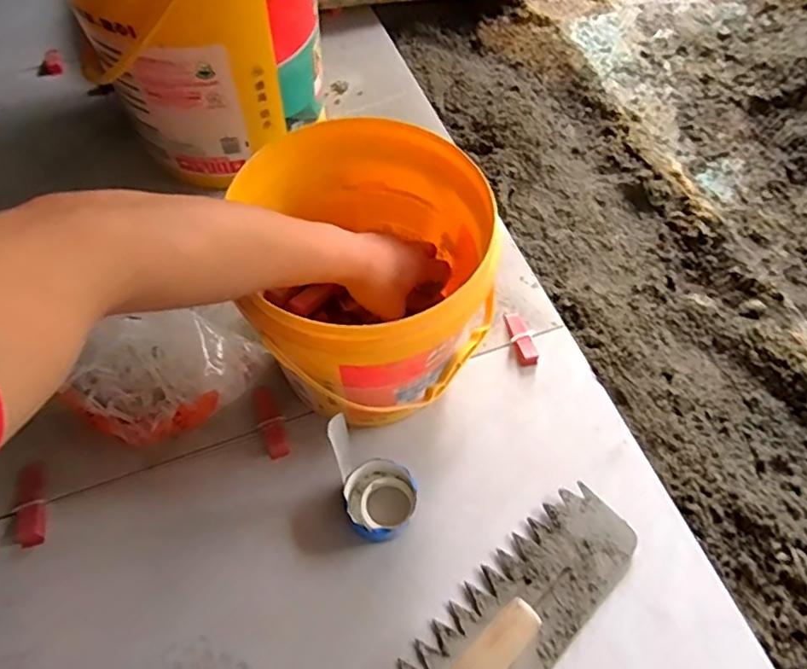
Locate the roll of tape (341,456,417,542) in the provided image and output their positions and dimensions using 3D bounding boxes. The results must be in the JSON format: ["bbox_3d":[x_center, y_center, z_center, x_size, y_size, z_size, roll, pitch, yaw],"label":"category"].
[{"bbox_3d":[-0.023,0.174,0.603,0.072,0.042,0.075,0,61,0],"label":"roll of tape"}]

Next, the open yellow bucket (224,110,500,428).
[{"bbox_3d":[-0.035,-0.052,0.595,0.227,0.221,0.239,0,61,0],"label":"open yellow bucket"}]

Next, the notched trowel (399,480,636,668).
[{"bbox_3d":[0.116,0.257,0.536,0.281,0.077,0.105,-40,68,-20],"label":"notched trowel"}]

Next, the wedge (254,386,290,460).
[{"bbox_3d":[-0.151,0.100,0.658,0.025,0.010,0.087,-18,62,-10],"label":"wedge"}]

